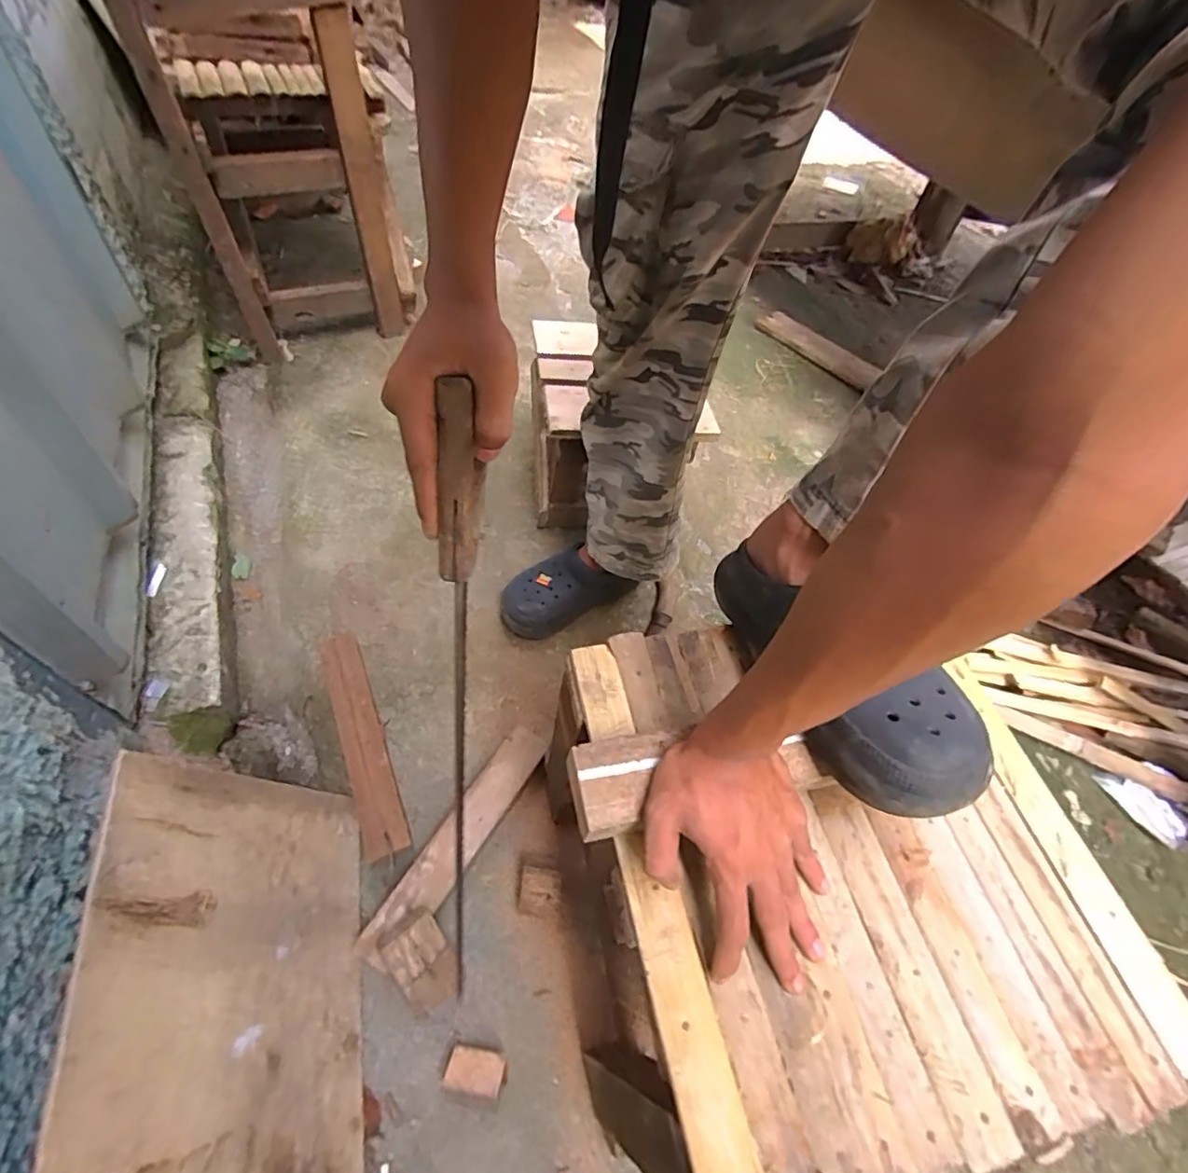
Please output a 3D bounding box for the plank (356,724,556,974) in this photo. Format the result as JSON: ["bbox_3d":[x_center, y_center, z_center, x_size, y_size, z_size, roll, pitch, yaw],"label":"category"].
[{"bbox_3d":[-0.169,0.313,0.721,0.061,0.024,0.312,28,55,12],"label":"plank"}]

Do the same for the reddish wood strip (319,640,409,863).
[{"bbox_3d":[-0.319,0.203,0.777,0.056,0.017,0.320,-16,58,-19],"label":"reddish wood strip"}]

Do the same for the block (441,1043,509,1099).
[{"bbox_3d":[-0.127,0.525,0.621,0.065,0.046,0.036,15,54,2],"label":"block"}]

